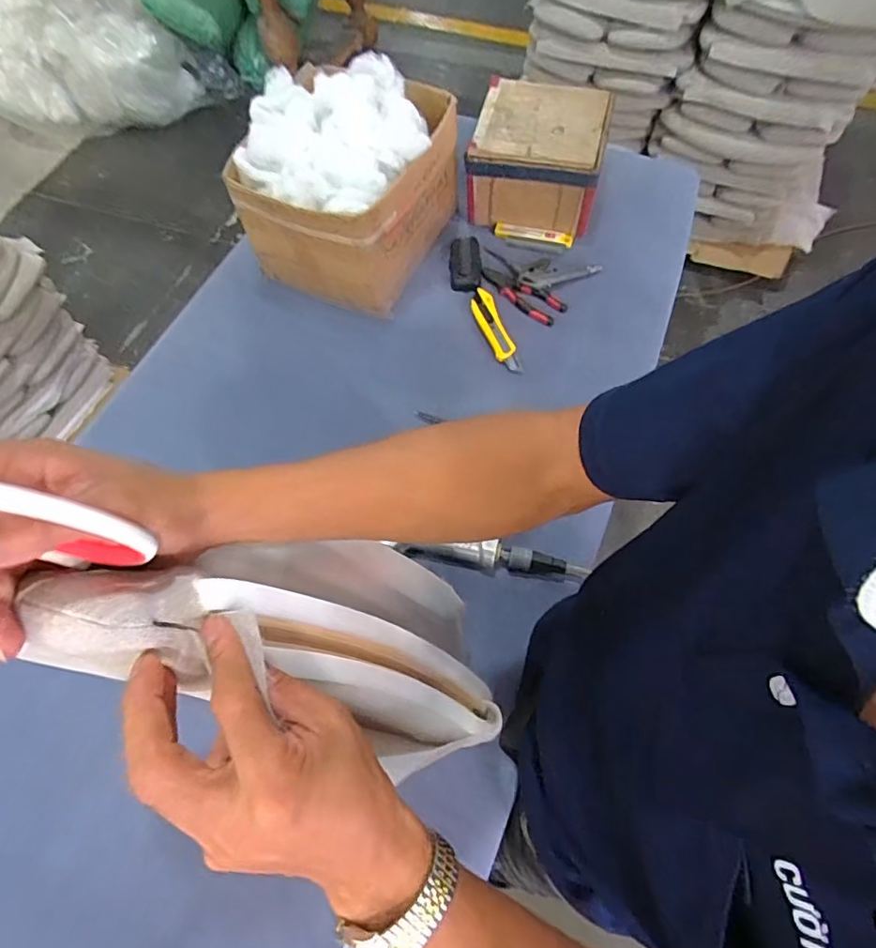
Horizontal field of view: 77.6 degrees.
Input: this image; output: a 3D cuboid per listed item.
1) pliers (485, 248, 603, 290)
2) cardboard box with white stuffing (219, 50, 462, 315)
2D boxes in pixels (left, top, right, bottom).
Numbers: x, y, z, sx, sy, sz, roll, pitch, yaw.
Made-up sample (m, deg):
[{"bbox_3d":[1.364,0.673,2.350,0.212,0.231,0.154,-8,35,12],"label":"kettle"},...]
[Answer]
[{"bbox_3d":[0.174,-0.336,0.915,0.190,0.016,0.078,8,64,8],"label":"pliers"},{"bbox_3d":[-0.139,-0.455,0.862,0.270,0.237,0.287,22,66,14],"label":"cardboard box with white stuffing"}]

